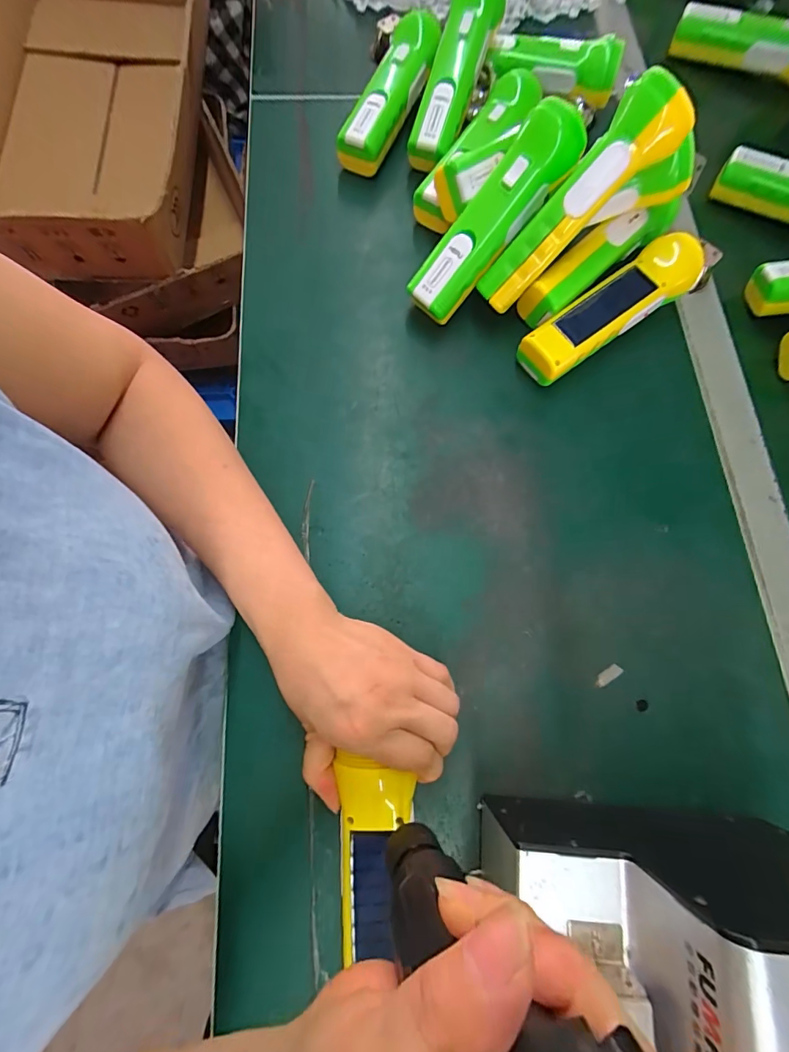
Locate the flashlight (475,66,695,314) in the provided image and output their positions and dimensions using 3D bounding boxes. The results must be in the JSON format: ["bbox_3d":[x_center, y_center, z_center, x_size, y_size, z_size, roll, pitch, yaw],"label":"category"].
[{"bbox_3d":[0.131,-0.240,0.326,0.163,0.038,0.042,-43,76,27],"label":"flashlight"}]

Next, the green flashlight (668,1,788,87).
[{"bbox_3d":[0.401,-0.539,0.481,0.171,0.044,0.042,20,75,4],"label":"green flashlight"}]

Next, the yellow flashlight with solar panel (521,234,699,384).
[{"bbox_3d":[0.185,-0.183,0.368,0.170,0.048,0.048,-35,78,-10],"label":"yellow flashlight with solar panel"}]

